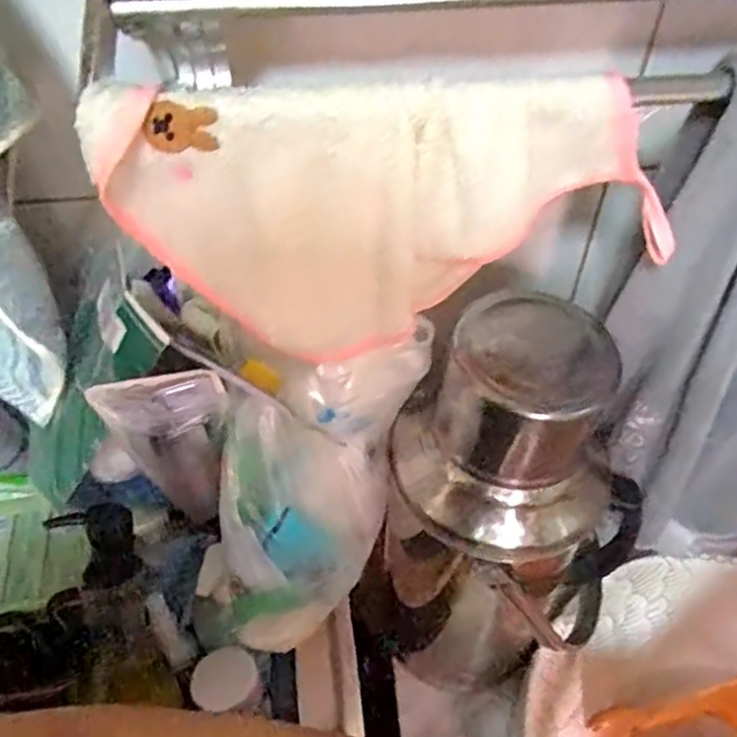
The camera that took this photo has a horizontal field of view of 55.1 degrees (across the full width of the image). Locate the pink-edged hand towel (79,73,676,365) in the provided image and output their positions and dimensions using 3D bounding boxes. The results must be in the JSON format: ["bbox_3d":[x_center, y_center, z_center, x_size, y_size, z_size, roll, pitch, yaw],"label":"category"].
[{"bbox_3d":[0.010,-0.064,0.332,0.245,0.144,0.024,-1,52,-6],"label":"pink-edged hand towel"}]

